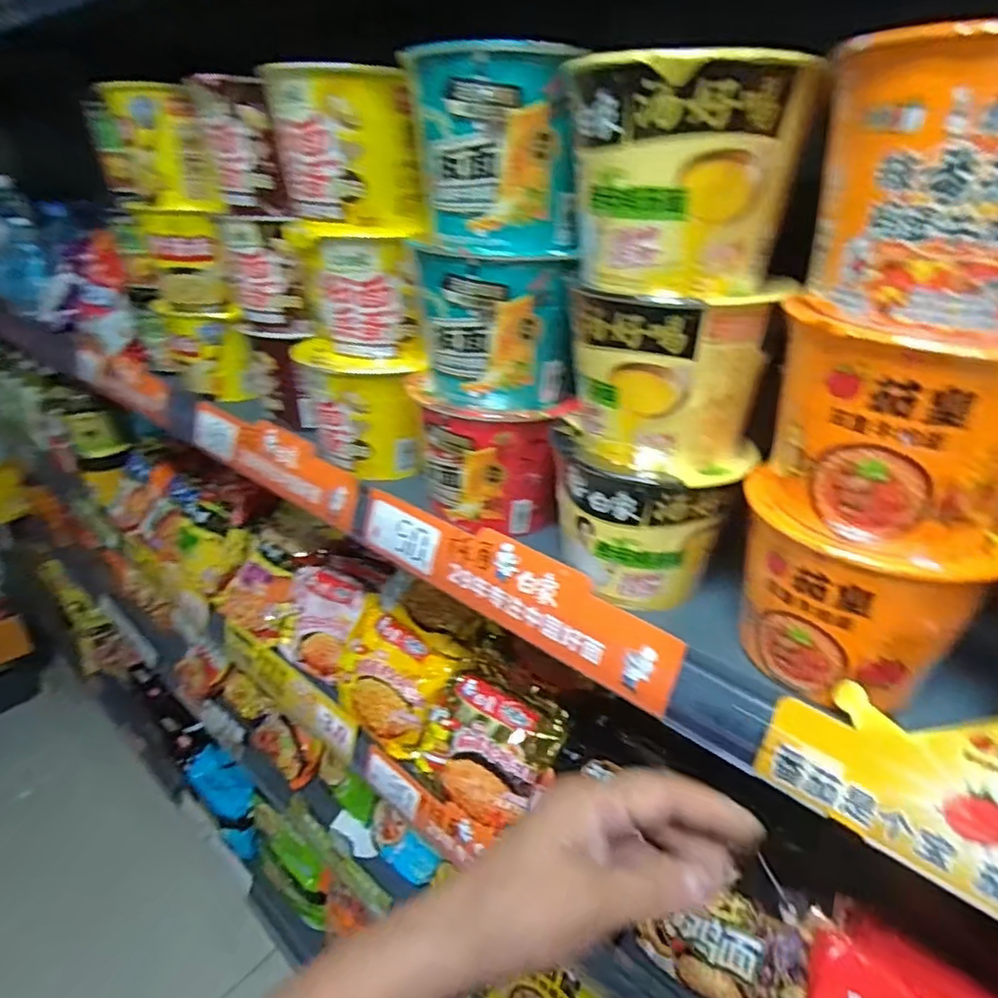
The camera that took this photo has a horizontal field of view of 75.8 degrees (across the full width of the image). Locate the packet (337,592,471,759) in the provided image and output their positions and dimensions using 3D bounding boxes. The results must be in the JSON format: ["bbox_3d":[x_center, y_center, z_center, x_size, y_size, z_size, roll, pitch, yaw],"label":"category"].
[{"bbox_3d":[-0.131,0.207,0.752,0.157,0.138,0.035,28,-2,31],"label":"packet"}]

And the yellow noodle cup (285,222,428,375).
[{"bbox_3d":[-0.126,-0.175,0.560,0.110,0.106,0.103,-5,29,-12],"label":"yellow noodle cup"}]

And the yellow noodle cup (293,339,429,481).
[{"bbox_3d":[-0.128,-0.082,0.597,0.096,0.106,0.118,-13,32,-25],"label":"yellow noodle cup"}]

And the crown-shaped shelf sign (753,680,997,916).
[{"bbox_3d":[0.231,0.142,0.298,0.194,0.096,0.004,25,15,36],"label":"crown-shaped shelf sign"}]

